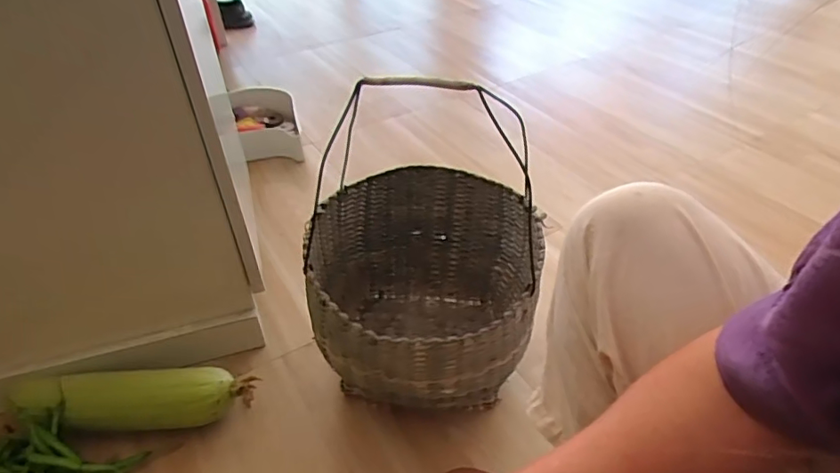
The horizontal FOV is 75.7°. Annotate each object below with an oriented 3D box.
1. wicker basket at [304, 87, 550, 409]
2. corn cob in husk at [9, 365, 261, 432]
[{"bbox_3d":[0.003,0.009,0.739,0.301,0.450,0.354,4,40,7],"label":"wicker basket"},{"bbox_3d":[-0.394,0.234,0.762,0.318,0.079,0.072,-3,40,-1],"label":"corn cob in husk"}]

